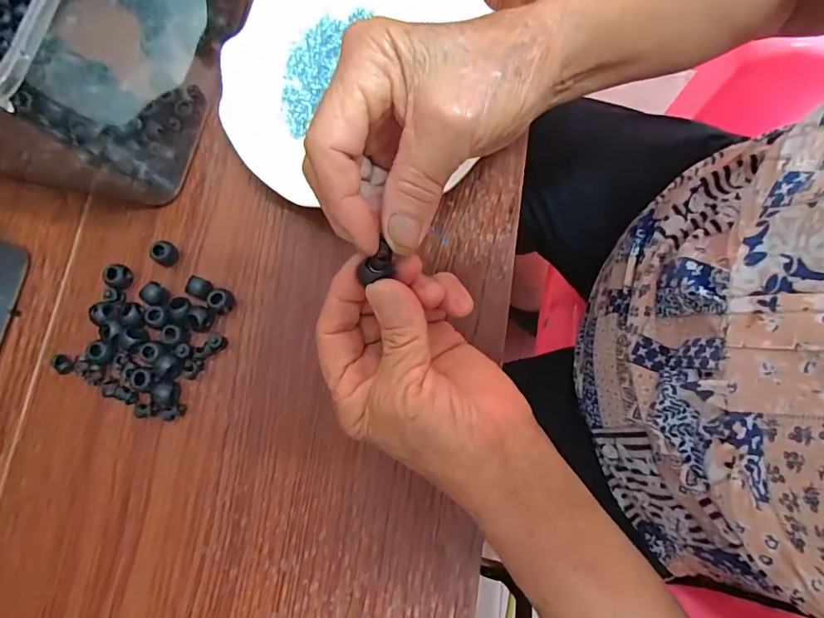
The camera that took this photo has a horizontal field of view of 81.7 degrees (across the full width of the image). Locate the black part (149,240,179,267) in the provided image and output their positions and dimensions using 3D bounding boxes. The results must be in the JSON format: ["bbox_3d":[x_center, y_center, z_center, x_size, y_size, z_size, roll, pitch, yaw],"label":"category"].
[{"bbox_3d":[-0.160,-0.036,0.308,0.011,0.016,0.015,31,81,9],"label":"black part"}]

